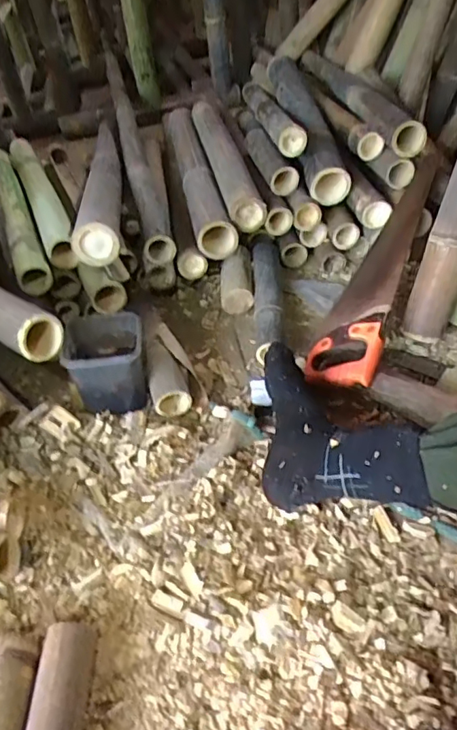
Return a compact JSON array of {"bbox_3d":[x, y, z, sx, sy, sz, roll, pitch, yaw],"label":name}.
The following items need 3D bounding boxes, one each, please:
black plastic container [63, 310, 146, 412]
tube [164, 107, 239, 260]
[{"bbox_3d":[-0.184,-0.003,0.844,0.113,0.106,0.122,-13,43,-6],"label":"black plastic container"},{"bbox_3d":[-0.079,-0.436,1.219,0.075,0.068,0.650,-10,42,-5],"label":"tube"}]

